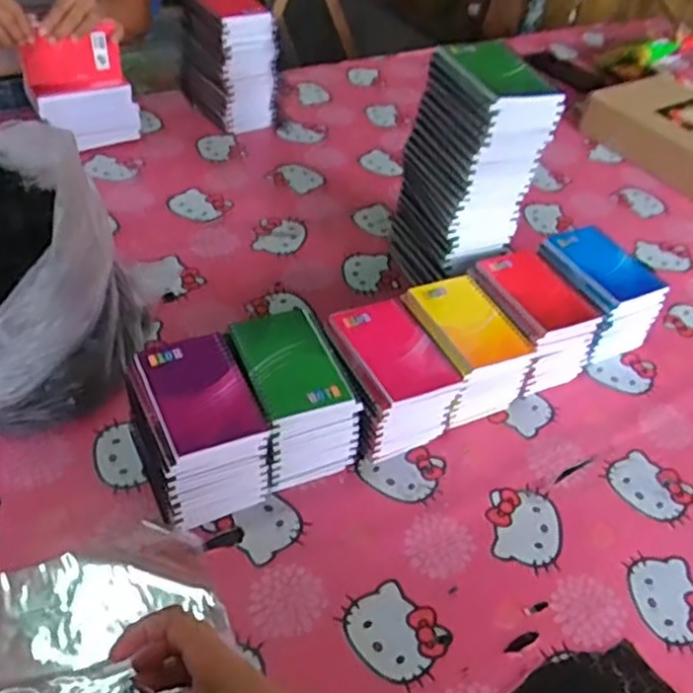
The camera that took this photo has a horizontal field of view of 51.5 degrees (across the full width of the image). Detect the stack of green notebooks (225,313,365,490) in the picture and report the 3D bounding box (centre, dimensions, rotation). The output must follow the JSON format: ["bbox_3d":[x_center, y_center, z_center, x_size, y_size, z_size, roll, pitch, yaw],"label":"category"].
[{"bbox_3d":[-0.054,0.049,0.703,0.089,0.098,0.133,-13,46,-21],"label":"stack of green notebooks"}]

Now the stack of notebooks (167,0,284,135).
[{"bbox_3d":[-0.192,-0.463,1.151,0.119,0.202,0.166,-20,49,-26],"label":"stack of notebooks"}]

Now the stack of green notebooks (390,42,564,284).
[{"bbox_3d":[0.140,-0.192,0.862,0.096,0.291,0.160,-15,47,-22],"label":"stack of green notebooks"}]

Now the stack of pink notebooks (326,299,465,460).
[{"bbox_3d":[0.041,0.035,0.733,0.093,0.095,0.131,-18,48,-25],"label":"stack of pink notebooks"}]

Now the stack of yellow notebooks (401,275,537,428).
[{"bbox_3d":[0.124,0.005,0.773,0.094,0.097,0.132,-16,47,-23],"label":"stack of yellow notebooks"}]

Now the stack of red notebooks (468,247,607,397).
[{"bbox_3d":[0.204,-0.033,0.829,0.105,0.103,0.144,-17,48,-24],"label":"stack of red notebooks"}]

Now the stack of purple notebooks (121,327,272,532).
[{"bbox_3d":[-0.135,0.078,0.653,0.100,0.105,0.131,-15,47,-23],"label":"stack of purple notebooks"}]

